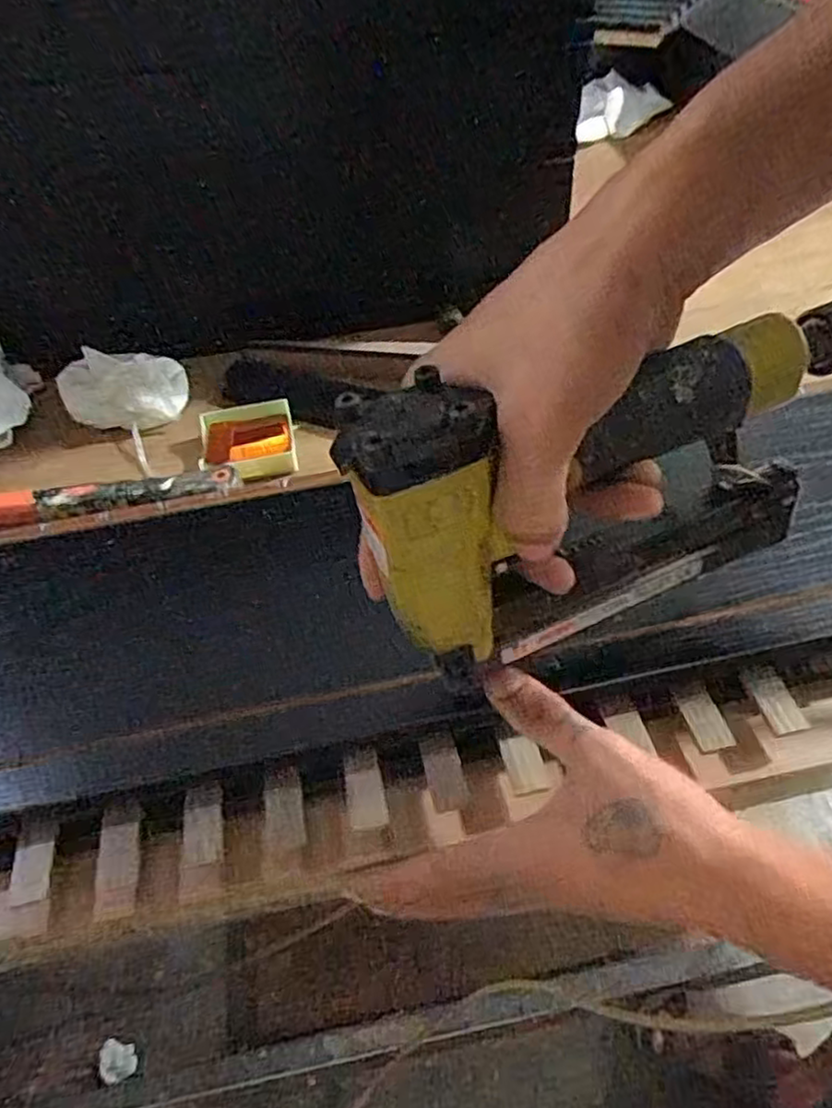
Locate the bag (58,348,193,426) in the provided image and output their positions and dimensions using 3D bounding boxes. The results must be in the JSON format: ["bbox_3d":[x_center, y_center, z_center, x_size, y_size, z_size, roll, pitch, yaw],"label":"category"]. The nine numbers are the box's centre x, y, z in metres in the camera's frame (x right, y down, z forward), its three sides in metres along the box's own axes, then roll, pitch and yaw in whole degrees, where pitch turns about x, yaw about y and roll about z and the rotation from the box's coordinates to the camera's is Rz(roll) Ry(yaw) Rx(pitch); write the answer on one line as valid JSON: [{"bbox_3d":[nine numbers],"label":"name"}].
[{"bbox_3d":[-0.235,-0.133,0.548,0.104,0.035,0.060,1,49,6],"label":"bag"}]

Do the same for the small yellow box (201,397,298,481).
[{"bbox_3d":[-0.122,-0.079,0.508,0.066,0.026,0.070,-12,49,-5],"label":"small yellow box"}]

